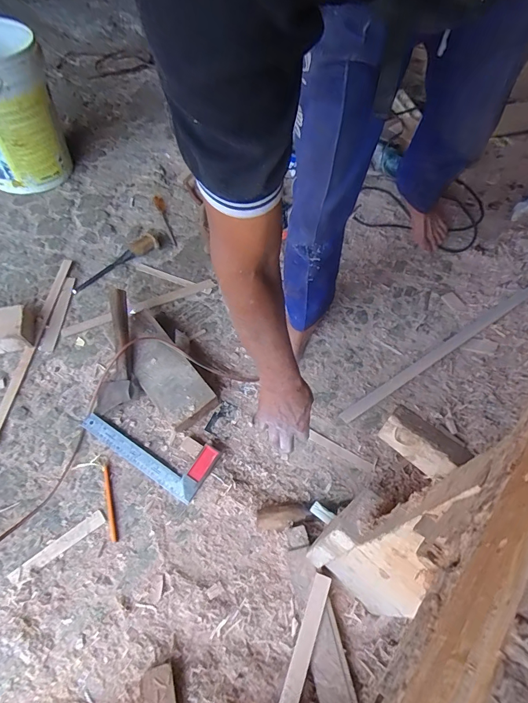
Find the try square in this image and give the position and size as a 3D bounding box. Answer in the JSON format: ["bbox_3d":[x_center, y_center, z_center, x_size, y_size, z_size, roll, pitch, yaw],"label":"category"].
[{"bbox_3d":[-0.257,0.201,0.837,0.301,0.025,0.118,27,63,13],"label":"try square"}]

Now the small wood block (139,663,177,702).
[{"bbox_3d":[-0.168,0.555,0.605,0.054,0.024,0.076,-18,62,-12],"label":"small wood block"}]

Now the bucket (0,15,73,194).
[{"bbox_3d":[-0.799,-0.739,1.170,0.321,0.387,0.329,-24,64,-15],"label":"bucket"}]

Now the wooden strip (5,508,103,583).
[{"bbox_3d":[-0.400,0.378,0.737,0.180,0.008,0.027,-34,67,-19],"label":"wooden strip"}]

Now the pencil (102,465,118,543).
[{"bbox_3d":[-0.320,0.311,0.782,0.012,0.004,0.154,-16,62,-11],"label":"pencil"}]

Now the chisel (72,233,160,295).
[{"bbox_3d":[-0.434,-0.265,1.090,0.279,0.044,0.060,-36,67,-20],"label":"chisel"}]

